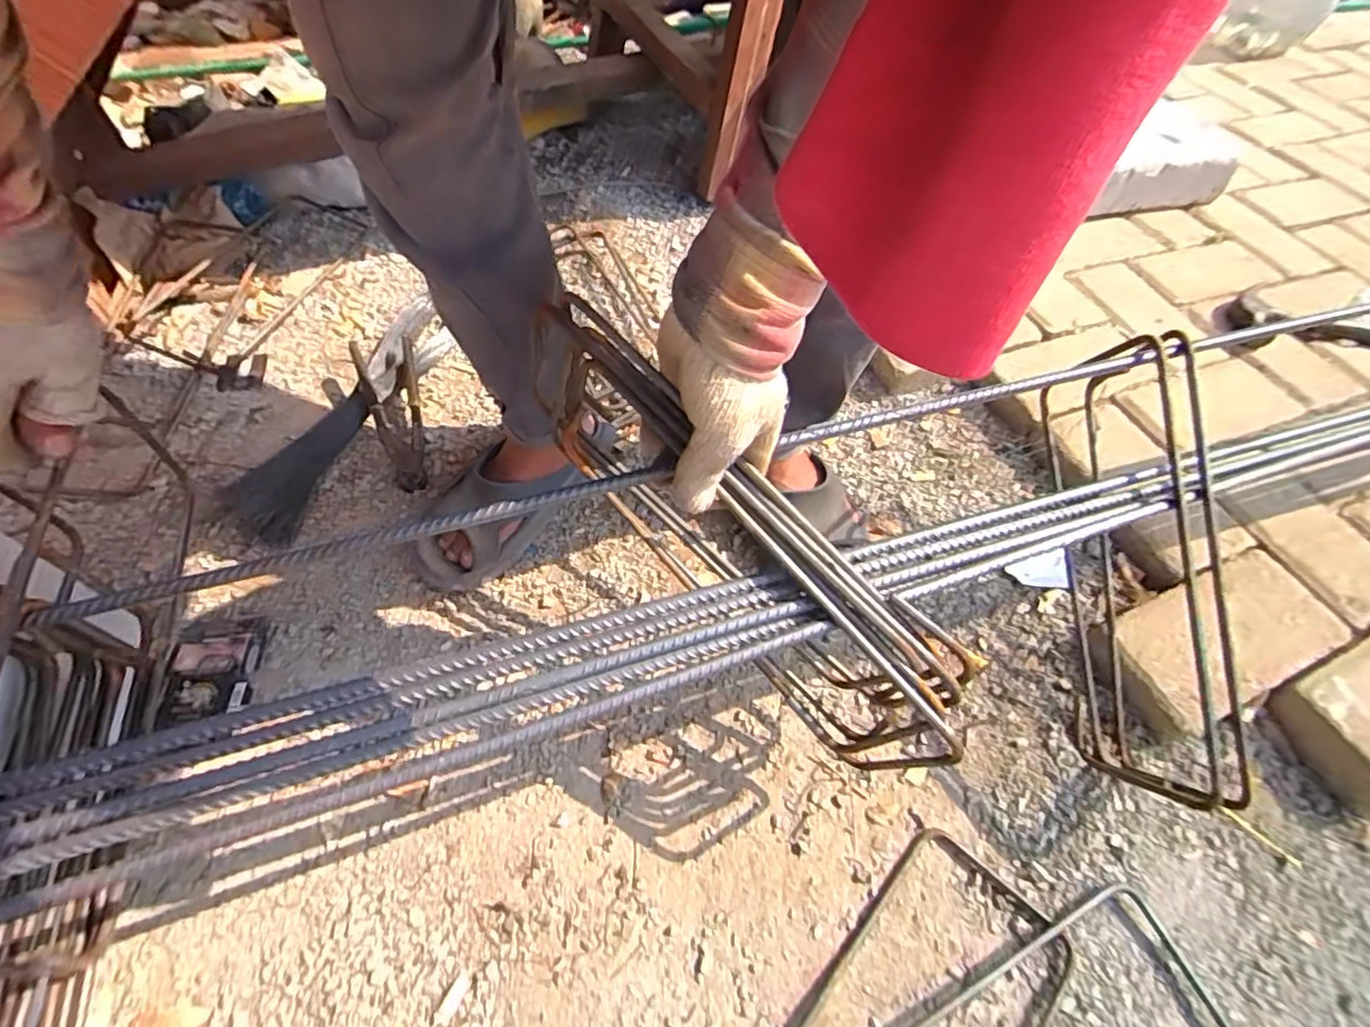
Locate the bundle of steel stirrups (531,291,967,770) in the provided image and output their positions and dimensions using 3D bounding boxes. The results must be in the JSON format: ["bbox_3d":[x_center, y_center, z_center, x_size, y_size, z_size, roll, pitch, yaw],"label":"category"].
[{"bbox_3d":[0.023,0.023,0.417,0.371,0.146,0.072,45,65,11],"label":"bundle of steel stirrups"}]

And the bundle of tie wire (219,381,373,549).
[{"bbox_3d":[-0.440,-0.066,0.682,0.096,0.030,0.209,13,56,6],"label":"bundle of tie wire"}]

